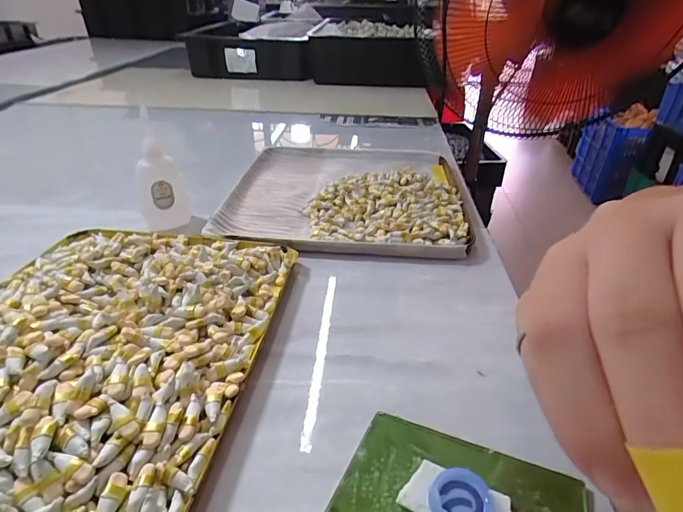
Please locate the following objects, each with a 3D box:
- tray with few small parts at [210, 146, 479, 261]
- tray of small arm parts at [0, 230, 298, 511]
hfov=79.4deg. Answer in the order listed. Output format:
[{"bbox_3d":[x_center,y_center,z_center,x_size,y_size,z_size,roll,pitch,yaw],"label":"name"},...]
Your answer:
[{"bbox_3d":[0.003,-0.073,0.449,0.236,0.034,0.241,2,32,2],"label":"tray with few small parts"},{"bbox_3d":[-0.146,0.046,0.246,0.190,0.037,0.238,5,33,6],"label":"tray of small arm parts"}]

